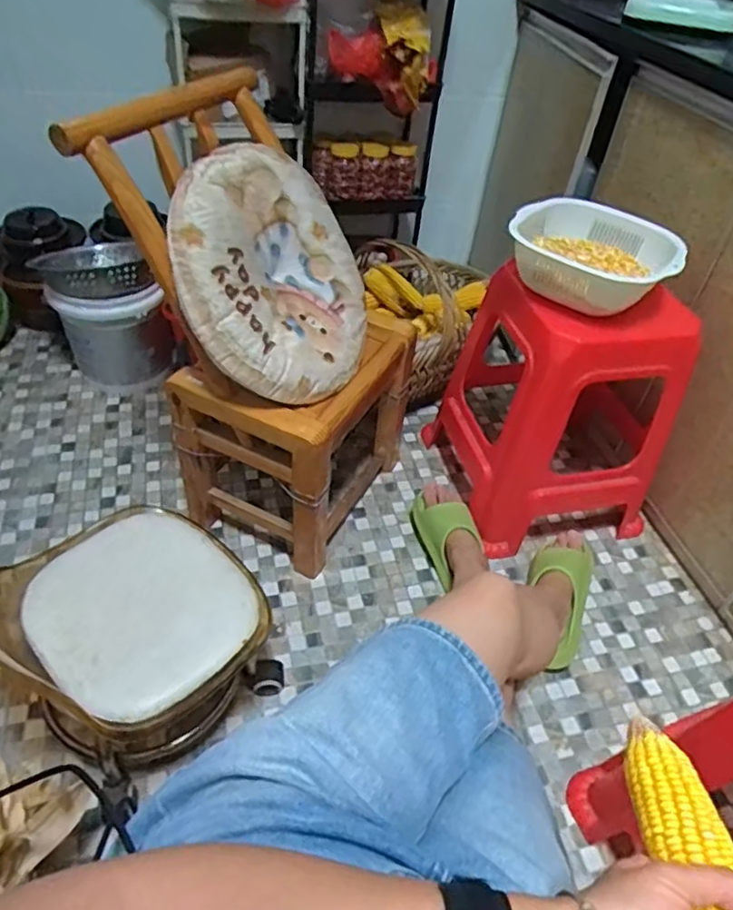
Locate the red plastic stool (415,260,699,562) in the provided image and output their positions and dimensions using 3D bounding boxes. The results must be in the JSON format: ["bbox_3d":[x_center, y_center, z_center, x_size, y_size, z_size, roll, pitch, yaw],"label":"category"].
[{"bbox_3d":[0.385,-0.099,1.230,0.363,0.487,0.363,-5,46,-11],"label":"red plastic stool"}]

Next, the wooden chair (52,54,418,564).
[{"bbox_3d":[-0.168,-0.180,1.075,0.380,0.701,0.387,20,46,14],"label":"wooden chair"}]

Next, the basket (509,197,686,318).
[{"bbox_3d":[0.383,-0.335,1.025,0.253,0.082,0.221,31,50,24],"label":"basket"}]

